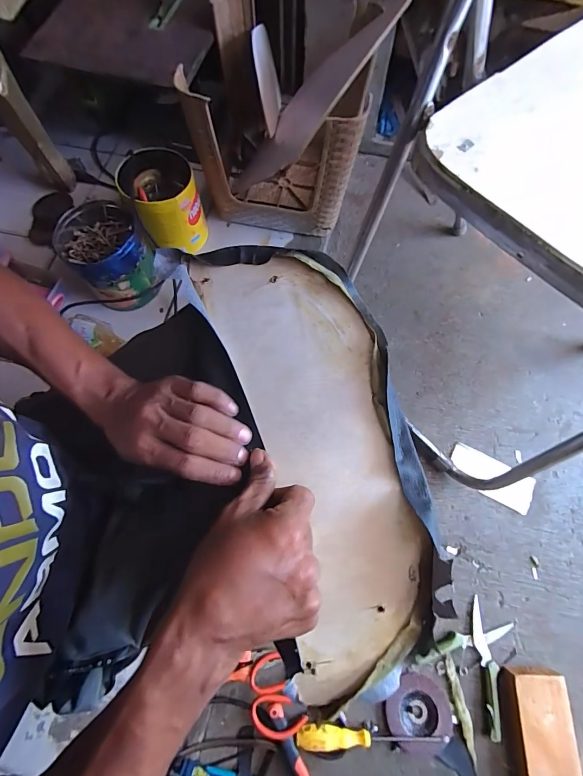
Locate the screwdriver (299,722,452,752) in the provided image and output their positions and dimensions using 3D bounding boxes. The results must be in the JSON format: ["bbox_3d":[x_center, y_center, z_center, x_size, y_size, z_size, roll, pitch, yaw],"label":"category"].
[{"bbox_3d":[0.120,0.524,0.549,0.221,0.022,0.031,0,69,0],"label":"screwdriver"}]

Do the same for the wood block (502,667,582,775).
[{"bbox_3d":[0.374,0.558,0.531,0.090,0.039,0.245,2,69,0],"label":"wood block"}]

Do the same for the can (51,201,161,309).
[{"bbox_3d":[-0.363,-0.265,0.734,0.152,0.128,0.158,-35,74,-11],"label":"can"}]

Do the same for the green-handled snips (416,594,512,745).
[{"bbox_3d":[0.302,0.434,0.587,0.142,0.016,0.146,40,74,13],"label":"green-handled snips"}]

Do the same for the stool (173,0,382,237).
[{"bbox_3d":[-0.036,-0.592,0.811,0.369,0.302,0.409,7,70,2],"label":"stool"}]

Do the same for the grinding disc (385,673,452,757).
[{"bbox_3d":[0.198,0.506,0.563,0.087,0.015,0.098,35,73,12],"label":"grinding disc"}]

